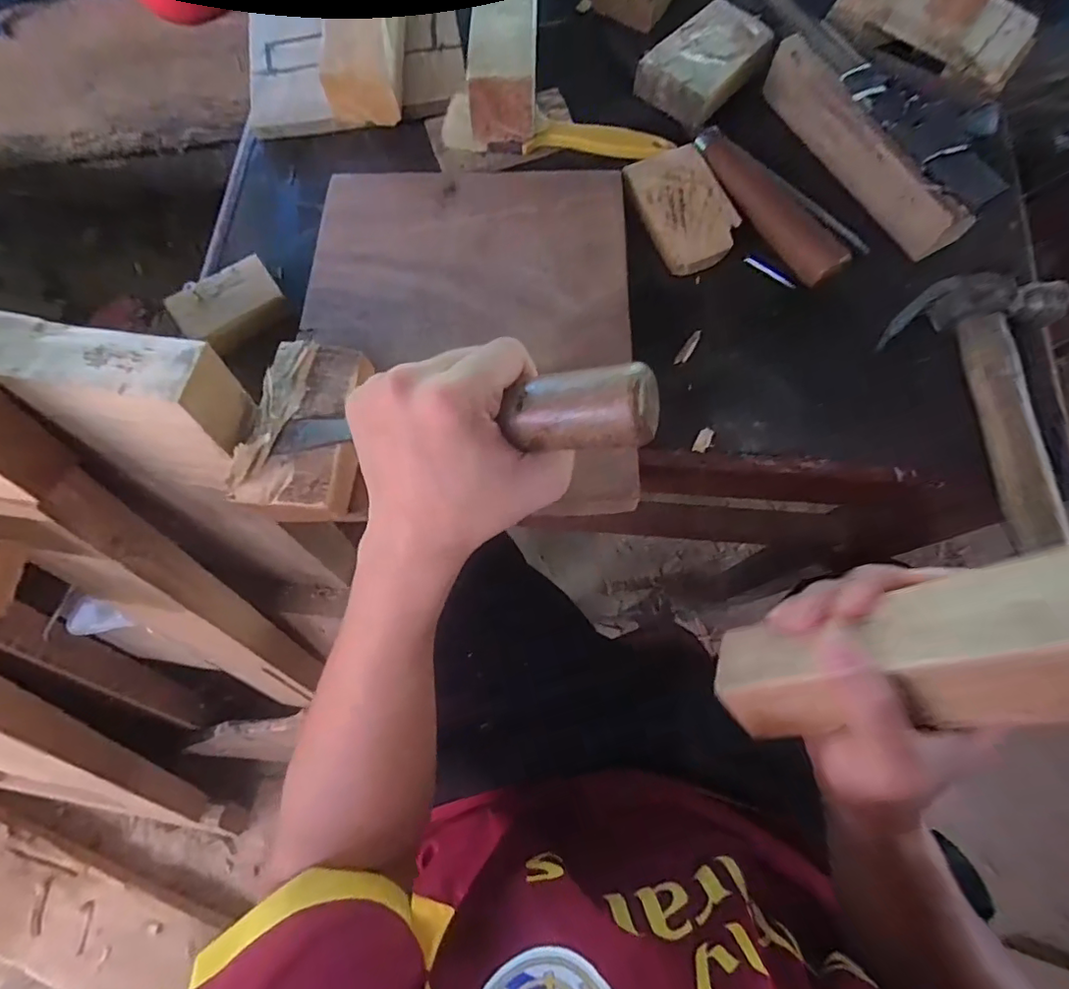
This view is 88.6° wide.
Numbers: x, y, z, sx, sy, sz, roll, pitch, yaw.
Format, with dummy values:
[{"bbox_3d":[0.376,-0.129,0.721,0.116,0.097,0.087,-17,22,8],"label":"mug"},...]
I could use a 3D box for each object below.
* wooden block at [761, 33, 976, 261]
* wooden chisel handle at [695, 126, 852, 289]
[{"bbox_3d":[0.230,-0.250,0.394,0.028,0.039,0.189,-30,75,-8],"label":"wooden block"},{"bbox_3d":[0.165,-0.210,0.391,0.028,0.019,0.141,-31,75,-8],"label":"wooden chisel handle"}]

